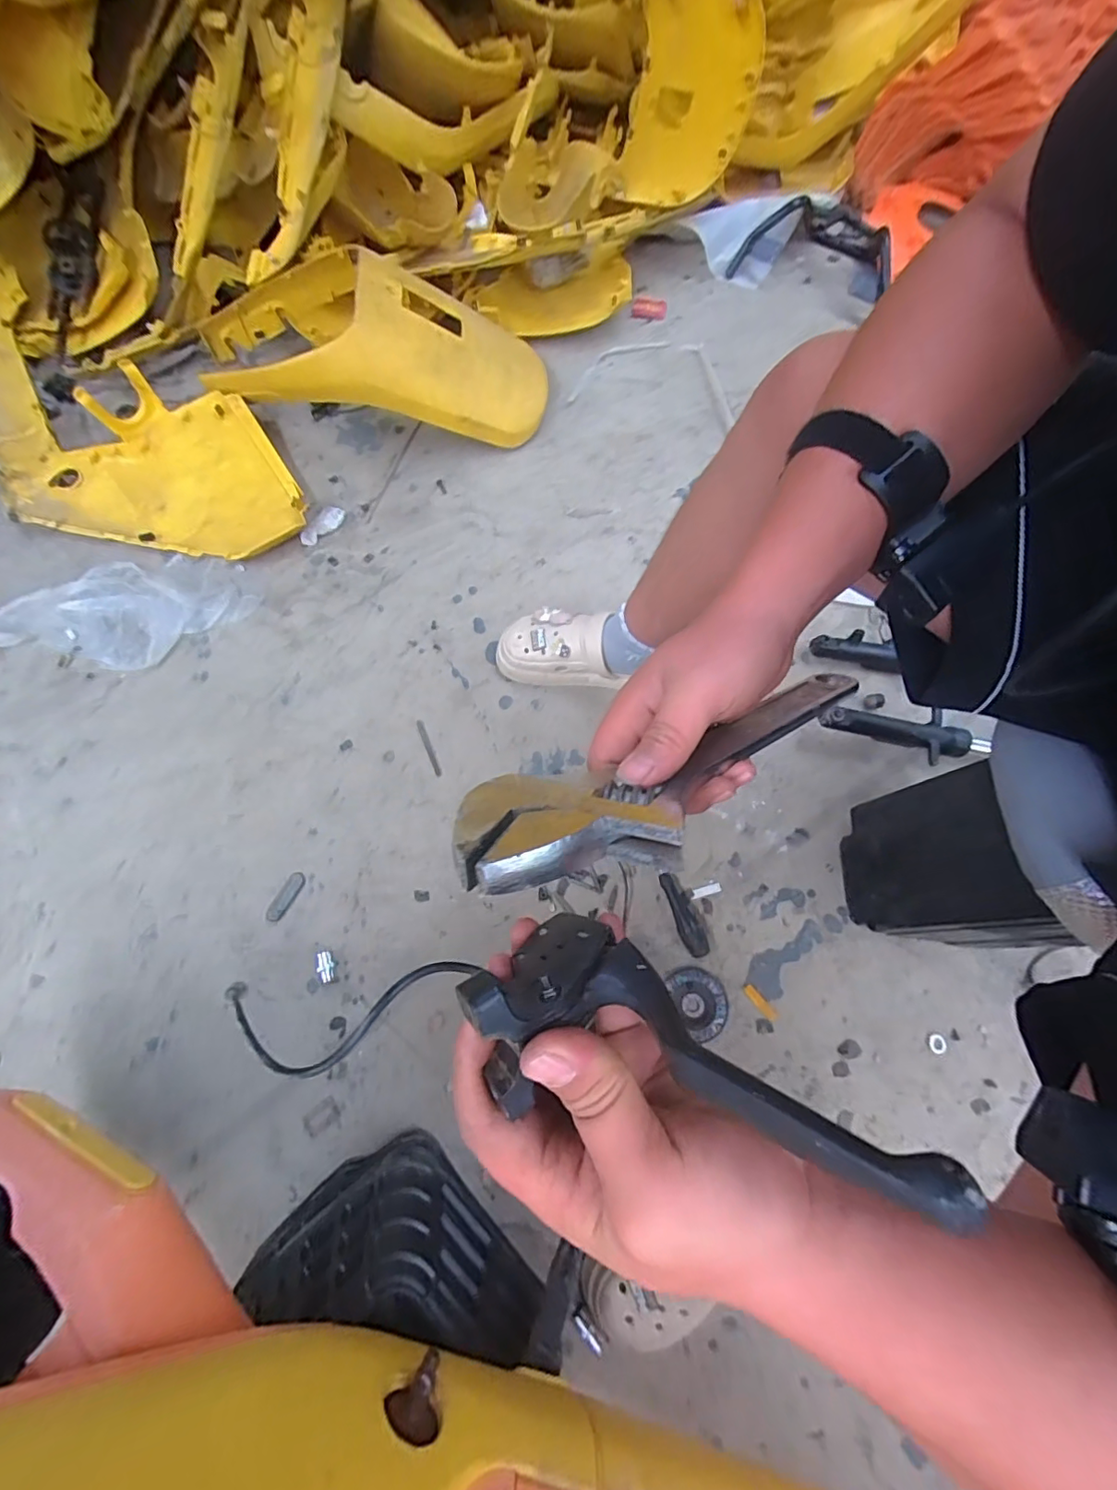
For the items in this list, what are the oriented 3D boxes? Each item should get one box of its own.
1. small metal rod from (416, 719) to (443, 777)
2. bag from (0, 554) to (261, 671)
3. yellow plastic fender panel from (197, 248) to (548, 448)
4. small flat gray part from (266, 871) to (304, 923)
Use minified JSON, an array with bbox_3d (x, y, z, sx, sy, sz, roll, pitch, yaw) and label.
[{"bbox_3d":[-0.199,0.003,0.827,0.011,0.005,0.100,-23,74,-8],"label":"small metal rod"},{"bbox_3d":[-0.713,-0.213,0.875,0.411,0.019,0.187,-9,72,-4],"label":"bag"},{"bbox_3d":[-0.310,-0.665,0.932,0.575,0.199,0.244,-8,70,-4],"label":"yellow plastic fender panel"},{"bbox_3d":[-0.379,0.210,0.748,0.024,0.004,0.070,25,73,7],"label":"small flat gray part"}]

